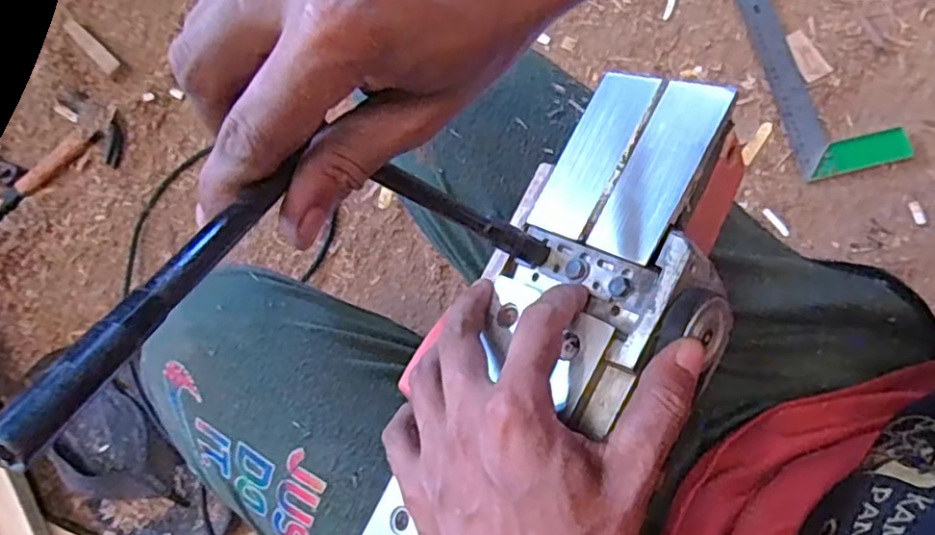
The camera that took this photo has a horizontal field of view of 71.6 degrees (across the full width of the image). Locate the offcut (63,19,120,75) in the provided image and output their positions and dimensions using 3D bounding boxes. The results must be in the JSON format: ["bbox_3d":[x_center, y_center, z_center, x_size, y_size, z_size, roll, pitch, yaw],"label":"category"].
[{"bbox_3d":[-0.480,-0.282,0.826,0.111,0.009,0.021,43,80,12],"label":"offcut"}]

